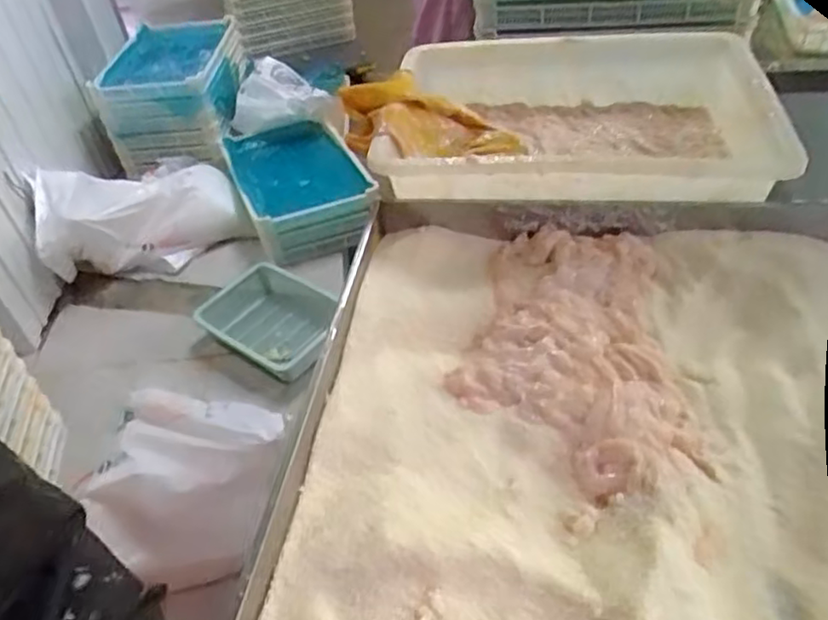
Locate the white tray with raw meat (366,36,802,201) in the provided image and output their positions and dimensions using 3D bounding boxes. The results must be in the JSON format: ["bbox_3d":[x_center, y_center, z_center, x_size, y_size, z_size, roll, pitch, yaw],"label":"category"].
[{"bbox_3d":[0.227,-0.260,0.908,0.515,0.133,0.411,-1,40,5],"label":"white tray with raw meat"}]

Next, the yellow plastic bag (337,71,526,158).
[{"bbox_3d":[0.032,-0.253,0.913,0.258,0.076,0.128,4,33,-29],"label":"yellow plastic bag"}]

